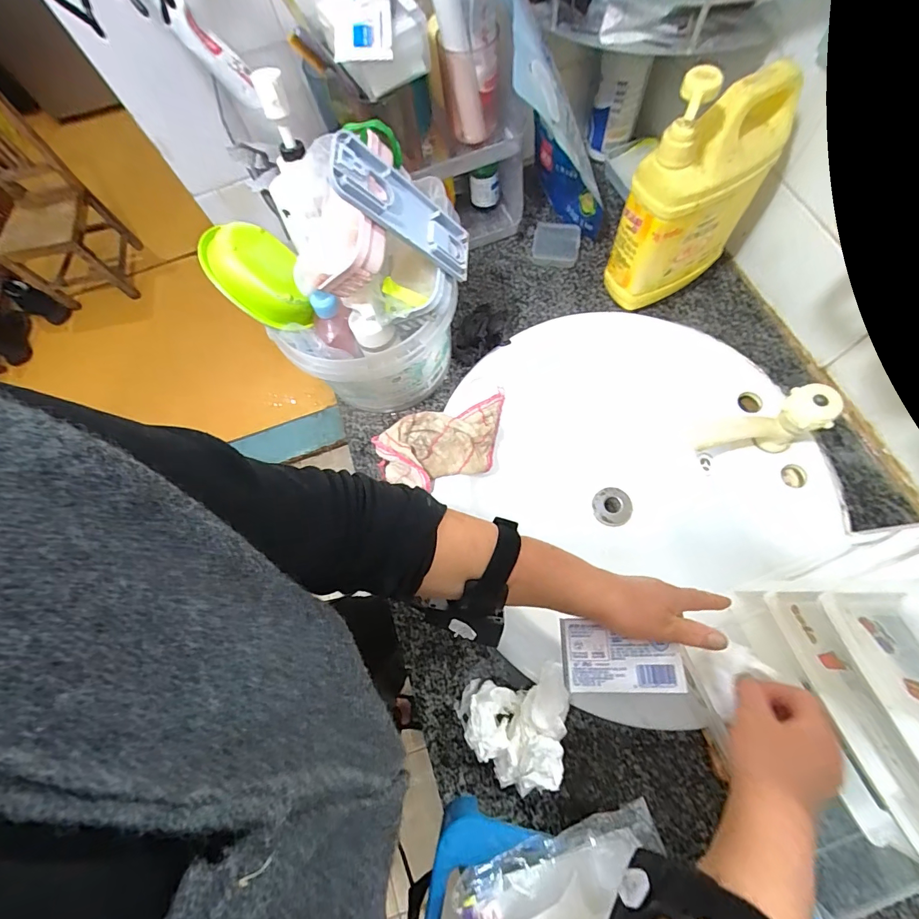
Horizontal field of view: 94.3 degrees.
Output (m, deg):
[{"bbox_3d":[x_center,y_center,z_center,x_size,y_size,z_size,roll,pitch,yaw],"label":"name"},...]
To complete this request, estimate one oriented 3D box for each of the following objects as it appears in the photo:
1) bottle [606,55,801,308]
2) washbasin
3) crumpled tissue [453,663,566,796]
[{"bbox_3d":[0.258,-0.280,0.478,0.141,0.268,0.065,-29,73,-8],"label":"bottle"},{"bbox_3d":[0.212,0.023,0.555,0.384,0.178,0.452,-28,73,-7],"label":"washbasin"},{"bbox_3d":[0.056,0.266,0.418,0.110,0.058,0.095,-13,71,-2],"label":"crumpled tissue"}]

